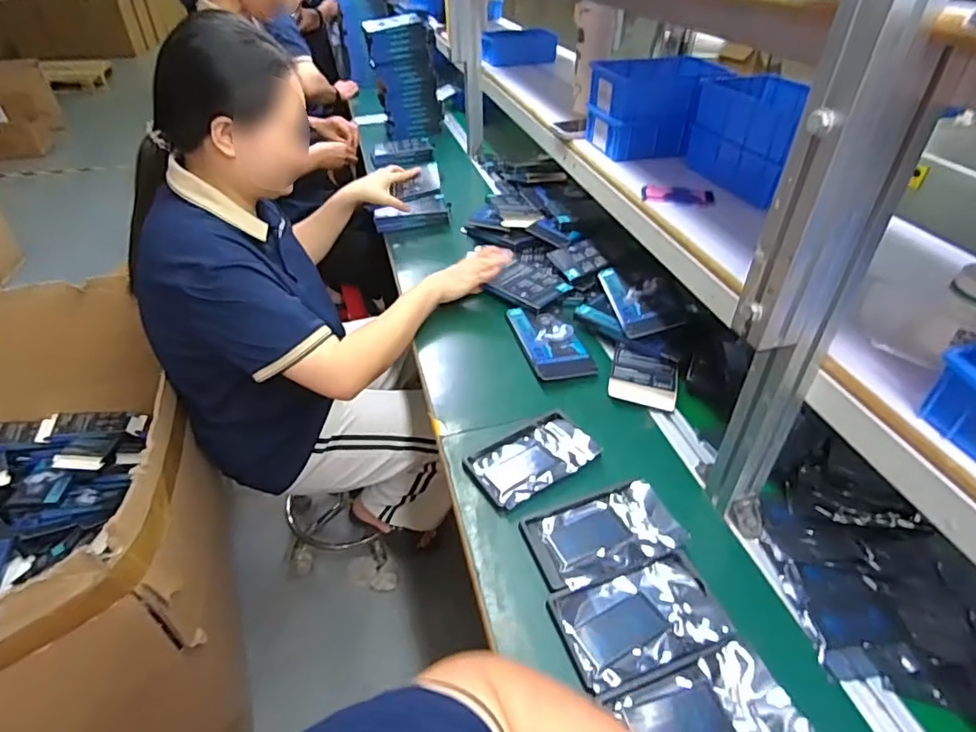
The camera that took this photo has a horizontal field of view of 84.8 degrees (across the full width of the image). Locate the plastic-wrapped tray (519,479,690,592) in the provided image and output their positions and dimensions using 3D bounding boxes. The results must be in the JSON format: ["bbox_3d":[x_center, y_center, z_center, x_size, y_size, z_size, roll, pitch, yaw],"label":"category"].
[{"bbox_3d":[0.133,0.190,0.613,0.174,0.019,0.100,-13,41,-14],"label":"plastic-wrapped tray"}]

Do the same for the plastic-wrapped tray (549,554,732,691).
[{"bbox_3d":[0.153,0.251,0.533,0.160,0.014,0.098,-13,42,-15],"label":"plastic-wrapped tray"}]

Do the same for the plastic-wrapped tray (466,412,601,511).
[{"bbox_3d":[0.058,0.118,0.693,0.165,0.013,0.099,-22,45,-24],"label":"plastic-wrapped tray"}]

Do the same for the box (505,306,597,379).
[{"bbox_3d":[0.099,-0.041,0.872,0.093,0.017,0.176,-11,41,-12],"label":"box"}]

